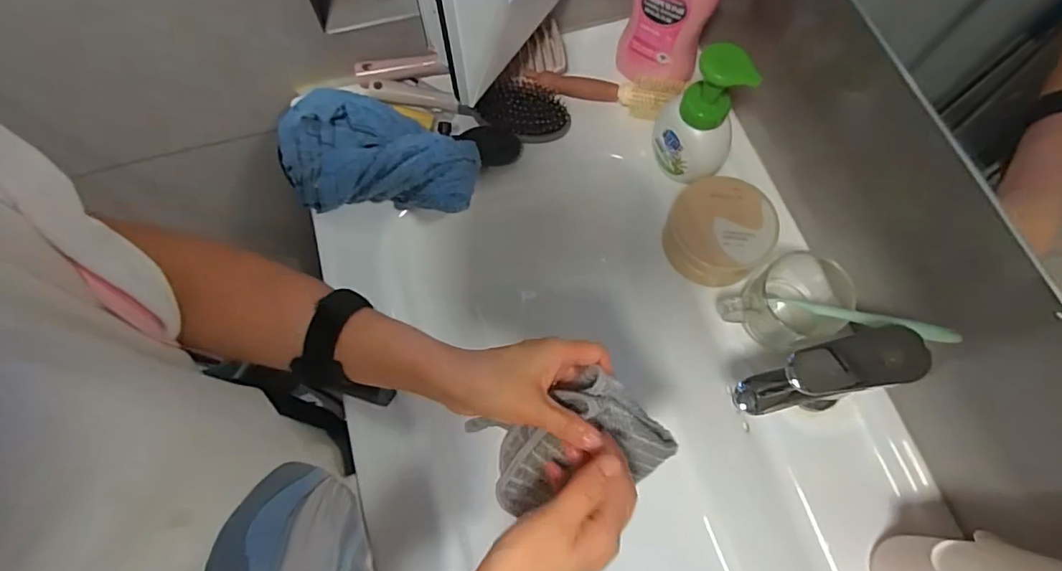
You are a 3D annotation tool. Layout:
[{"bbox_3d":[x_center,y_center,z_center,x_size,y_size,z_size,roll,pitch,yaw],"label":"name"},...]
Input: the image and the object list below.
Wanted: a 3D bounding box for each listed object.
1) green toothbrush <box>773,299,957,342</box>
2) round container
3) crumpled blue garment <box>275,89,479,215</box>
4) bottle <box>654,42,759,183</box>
[{"bbox_3d":[0.274,0.026,0.456,0.013,0.168,0.014,-43,111,-11],"label":"green toothbrush"},{"bbox_3d":[0.194,-0.056,0.561,0.100,0.065,0.103,0,69,1],"label":"round container"},{"bbox_3d":[-0.171,-0.155,0.580,0.230,0.056,0.144,1,70,1],"label":"crumpled blue garment"},{"bbox_3d":[0.168,-0.163,0.541,0.048,0.171,0.084,-32,75,-8],"label":"bottle"}]

